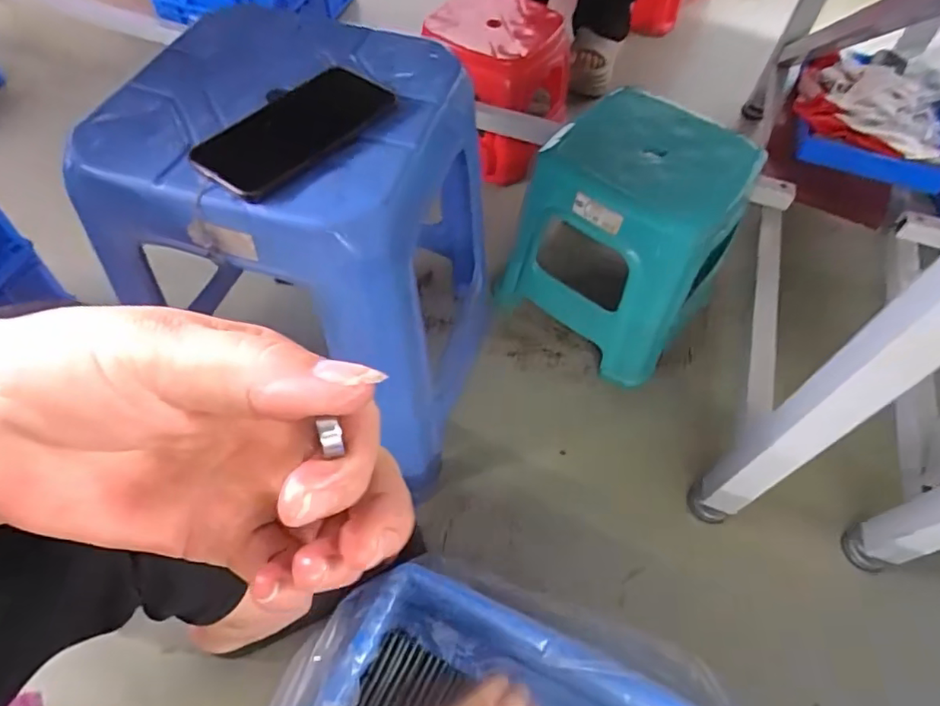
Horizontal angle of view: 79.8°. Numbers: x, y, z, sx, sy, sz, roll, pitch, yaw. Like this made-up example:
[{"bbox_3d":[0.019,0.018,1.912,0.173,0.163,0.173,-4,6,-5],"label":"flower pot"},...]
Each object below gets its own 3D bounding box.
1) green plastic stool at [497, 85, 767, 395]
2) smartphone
[{"bbox_3d":[0.212,-0.163,0.782,0.253,0.261,0.238,32,60,17],"label":"green plastic stool"},{"bbox_3d":[-0.139,-0.179,0.448,0.087,0.012,0.162,32,60,17],"label":"smartphone"}]

